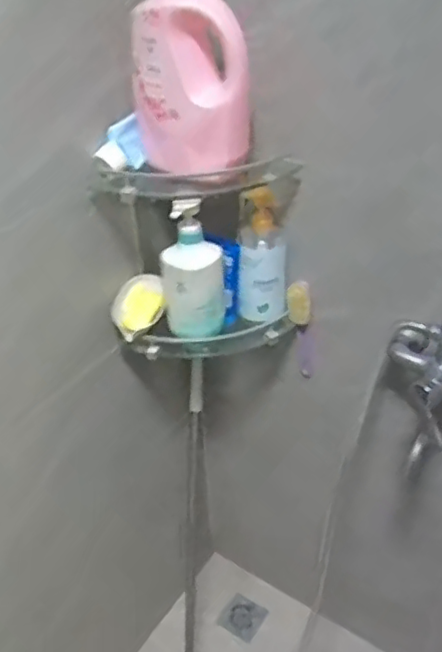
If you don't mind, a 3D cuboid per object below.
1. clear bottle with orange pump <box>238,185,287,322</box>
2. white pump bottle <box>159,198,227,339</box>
[{"bbox_3d":[0.064,-0.114,1.019,0.079,0.225,0.072,-3,36,0],"label":"clear bottle with orange pump"},{"bbox_3d":[-0.044,-0.088,0.971,0.094,0.245,0.057,-6,36,-4],"label":"white pump bottle"}]

